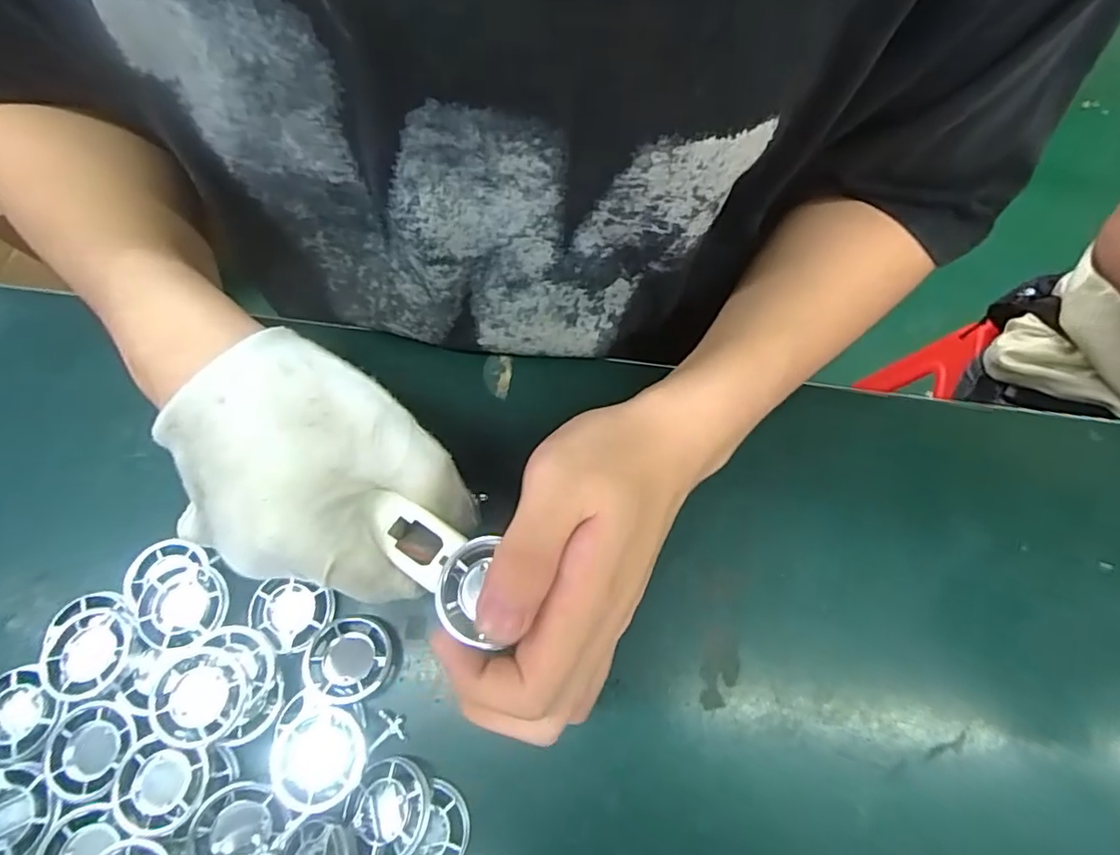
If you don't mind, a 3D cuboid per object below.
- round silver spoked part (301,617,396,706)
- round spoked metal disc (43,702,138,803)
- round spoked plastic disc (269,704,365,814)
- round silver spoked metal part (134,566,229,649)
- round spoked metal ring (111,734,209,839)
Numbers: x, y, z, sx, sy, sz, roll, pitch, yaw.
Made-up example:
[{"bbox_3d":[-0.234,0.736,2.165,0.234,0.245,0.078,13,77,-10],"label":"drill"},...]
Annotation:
[{"bbox_3d":[-0.098,0.109,0.269,0.038,0.014,0.036,1,70,-2],"label":"round silver spoked part"},{"bbox_3d":[-0.205,0.140,0.249,0.040,0.011,0.037,1,70,-2],"label":"round spoked metal disc"},{"bbox_3d":[-0.104,0.143,0.248,0.038,0.013,0.039,1,70,-2],"label":"round spoked plastic disc"},{"bbox_3d":[-0.176,0.082,0.264,0.040,0.004,0.036,-1,70,-2],"label":"round silver spoked metal part"},{"bbox_3d":[-0.170,0.153,0.243,0.037,0.009,0.034,1,70,-2],"label":"round spoked metal ring"}]

